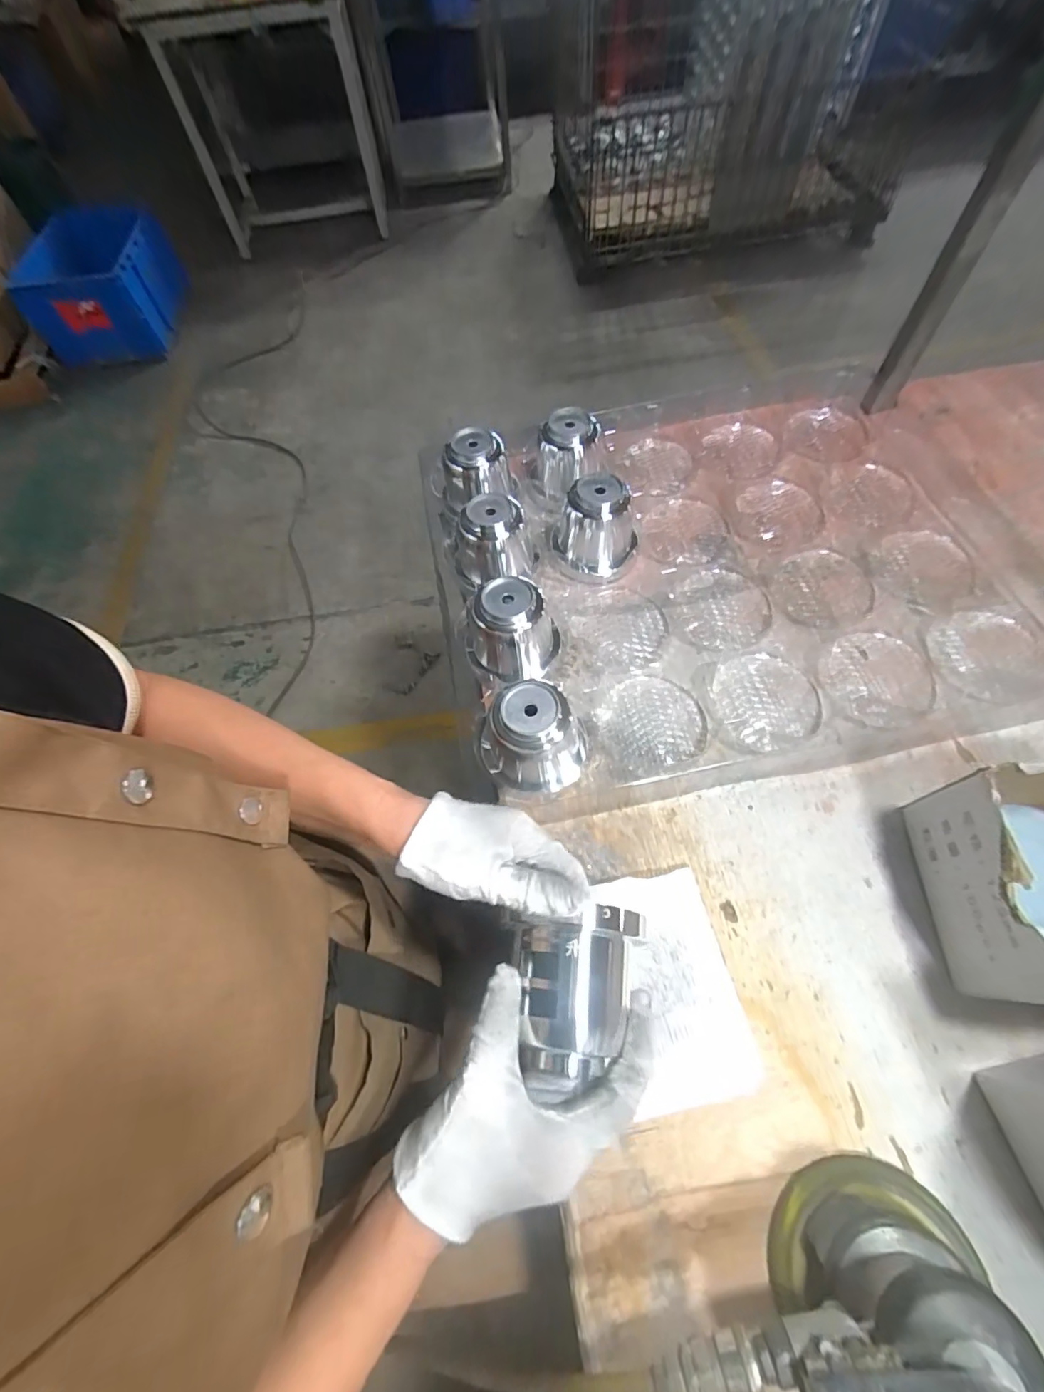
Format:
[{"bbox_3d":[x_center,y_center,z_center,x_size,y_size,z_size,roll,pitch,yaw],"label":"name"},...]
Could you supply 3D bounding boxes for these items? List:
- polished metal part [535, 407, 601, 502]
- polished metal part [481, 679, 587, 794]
[{"bbox_3d":[0.047,-0.263,0.561,0.068,0.075,0.063,-1,63,2],"label":"polished metal part"},{"bbox_3d":[0.013,0.037,0.413,0.069,0.082,0.071,-1,63,2],"label":"polished metal part"}]

